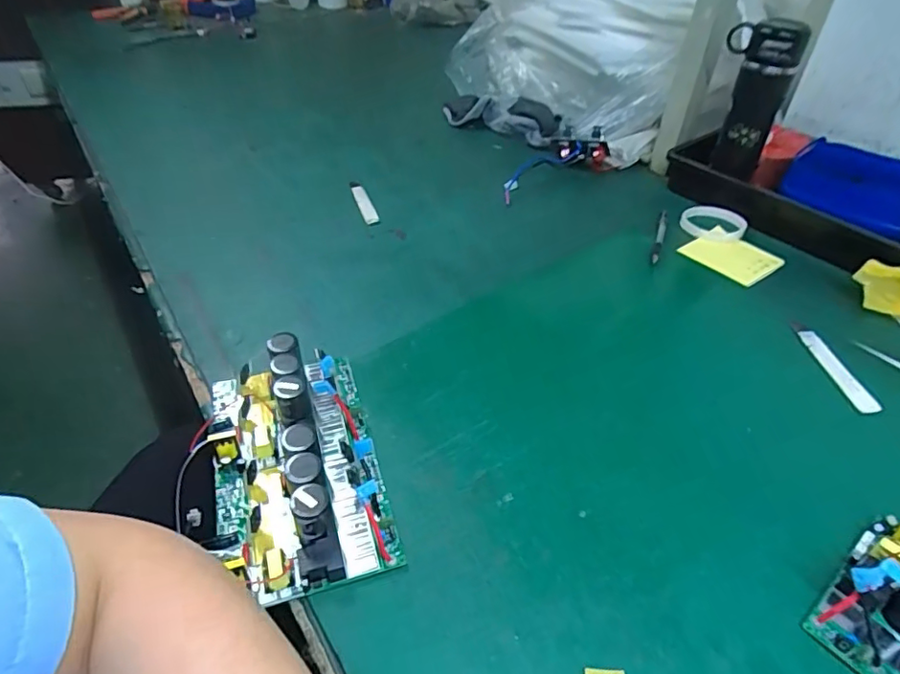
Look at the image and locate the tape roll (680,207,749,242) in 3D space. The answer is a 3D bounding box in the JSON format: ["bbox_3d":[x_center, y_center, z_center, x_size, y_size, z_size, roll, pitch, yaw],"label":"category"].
[{"bbox_3d":[0.391,-0.172,0.807,0.090,0.014,0.090,0,43,0],"label":"tape roll"}]

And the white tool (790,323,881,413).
[{"bbox_3d":[0.418,0.029,0.591,0.027,0.005,0.133,-2,43,-3],"label":"white tool"}]

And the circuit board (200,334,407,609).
[{"bbox_3d":[-0.137,0.096,0.473,0.136,0.060,0.237,-13,45,-14],"label":"circuit board"}]

